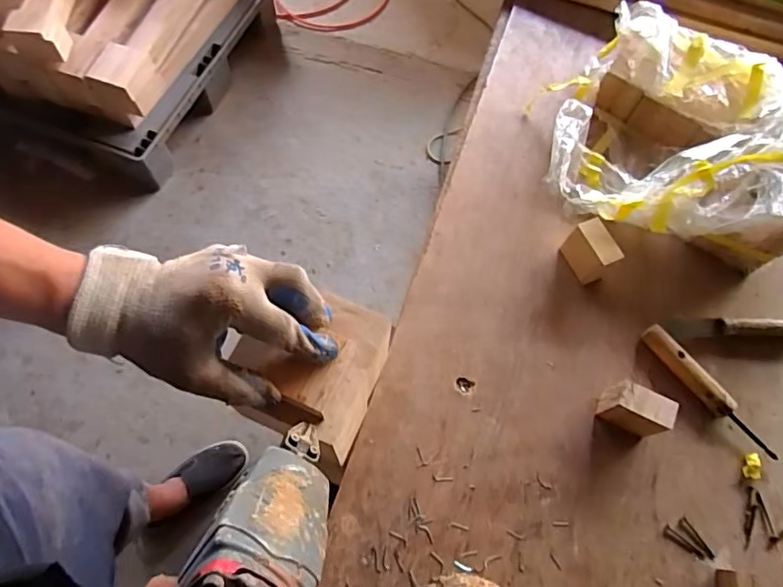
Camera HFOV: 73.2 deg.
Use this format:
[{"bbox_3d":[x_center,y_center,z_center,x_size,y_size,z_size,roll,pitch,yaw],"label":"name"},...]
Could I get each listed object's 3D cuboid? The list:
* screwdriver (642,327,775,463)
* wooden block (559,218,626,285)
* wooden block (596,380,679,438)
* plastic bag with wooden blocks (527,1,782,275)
[{"bbox_3d":[0.364,0.112,0.608,0.028,0.023,0.183,-36,73,-17],"label":"screwdriver"},{"bbox_3d":[0.243,-0.052,0.646,0.034,0.058,0.061,-23,69,-12],"label":"wooden block"},{"bbox_3d":[0.265,0.128,0.577,0.063,0.060,0.036,21,67,6],"label":"wooden block"},{"bbox_3d":[0.376,-0.198,0.685,0.350,0.125,0.300,37,70,13],"label":"plastic bag with wooden blocks"}]

